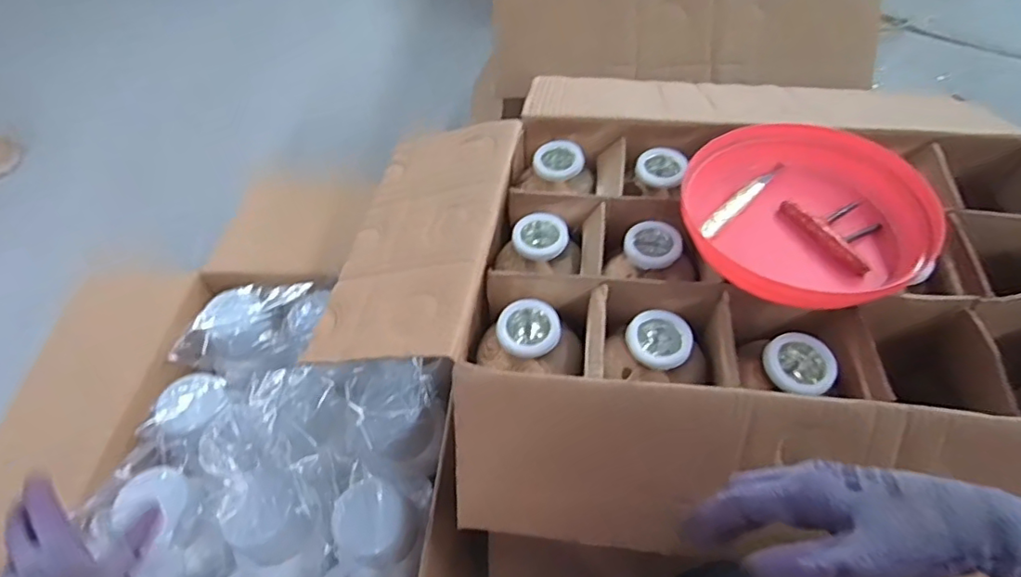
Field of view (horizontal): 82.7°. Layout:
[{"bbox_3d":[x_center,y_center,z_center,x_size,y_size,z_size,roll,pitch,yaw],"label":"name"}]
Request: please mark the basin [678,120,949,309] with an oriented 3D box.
[{"bbox_3d":[0.285,-0.071,0.582,0.214,0.069,0.222,-2,53,2],"label":"basin"}]

